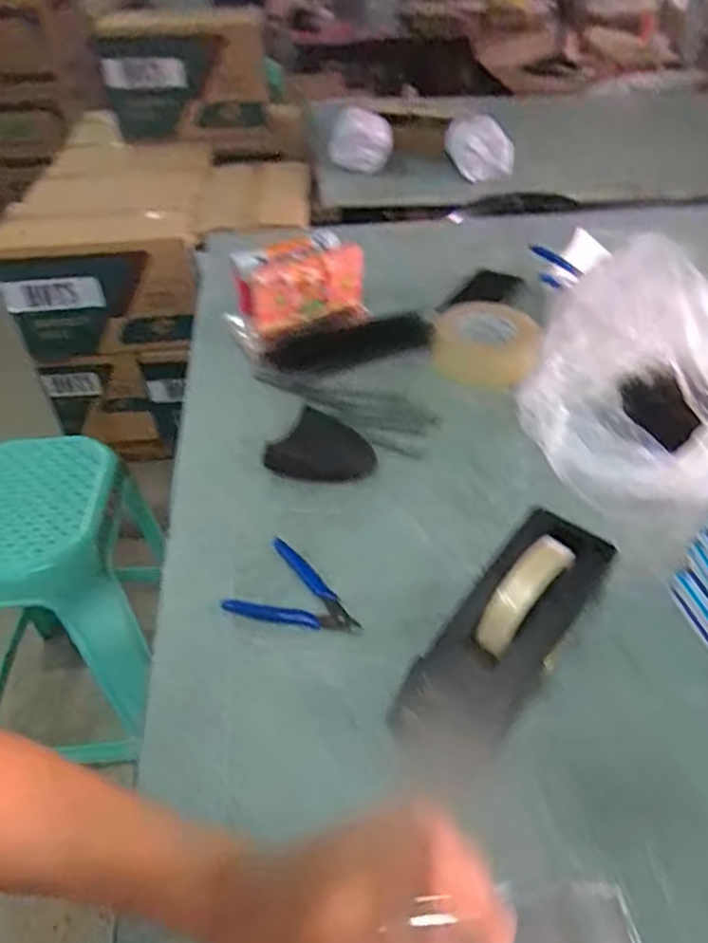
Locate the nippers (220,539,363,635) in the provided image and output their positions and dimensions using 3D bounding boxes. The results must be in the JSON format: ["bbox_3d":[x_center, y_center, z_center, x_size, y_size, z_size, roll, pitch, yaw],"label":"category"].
[{"bbox_3d":[-0.045,0.106,0.593,0.121,0.010,0.083,12,45,15],"label":"nippers"}]

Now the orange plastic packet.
[{"bbox_3d":[-0.076,-0.243,0.896,0.181,0.110,0.111,-16,45,-15],"label":"orange plastic packet"}]

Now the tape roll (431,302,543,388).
[{"bbox_3d":[0.171,-0.166,0.857,0.133,0.049,0.129,-1,43,1],"label":"tape roll"}]

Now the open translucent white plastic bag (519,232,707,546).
[{"bbox_3d":[0.297,-0.094,0.685,0.237,0.171,0.285,16,46,19],"label":"open translucent white plastic bag"}]

